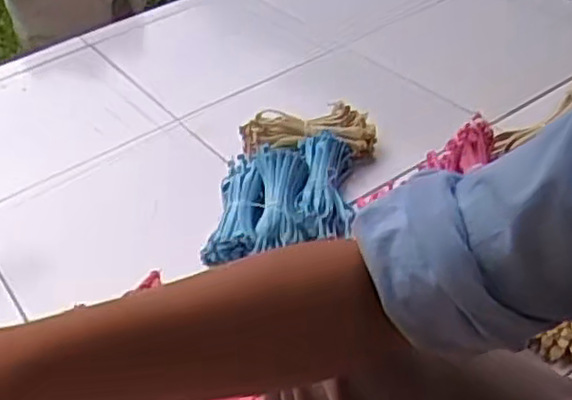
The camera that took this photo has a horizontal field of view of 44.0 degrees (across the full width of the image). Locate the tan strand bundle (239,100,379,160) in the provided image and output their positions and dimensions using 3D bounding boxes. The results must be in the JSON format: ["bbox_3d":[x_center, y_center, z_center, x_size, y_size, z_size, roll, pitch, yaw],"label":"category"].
[{"bbox_3d":[0.033,-0.112,1.179,0.228,0.059,0.081,-2,41,6],"label":"tan strand bundle"}]

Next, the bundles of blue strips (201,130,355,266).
[{"bbox_3d":[-0.004,-0.012,1.063,0.200,0.069,0.260,1,41,9],"label":"bundles of blue strips"}]

